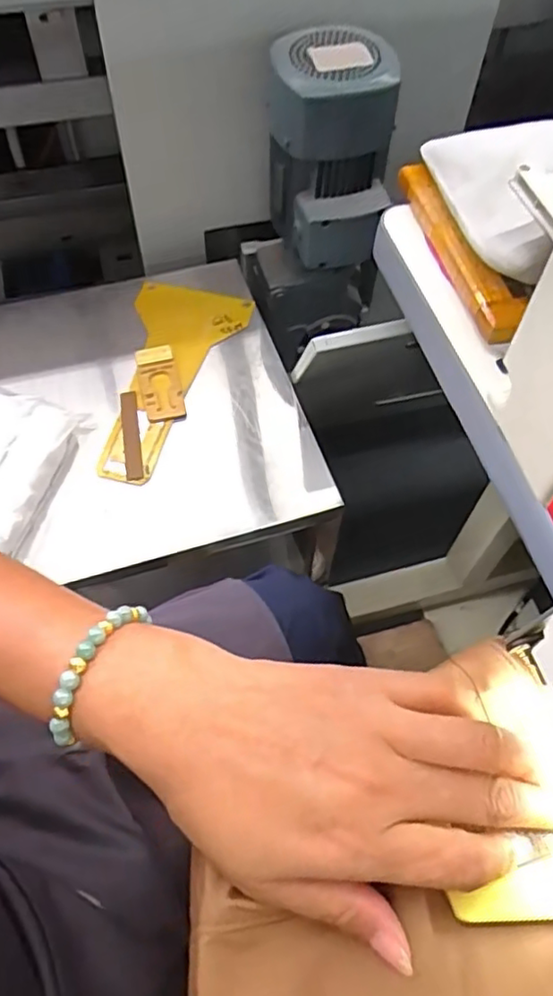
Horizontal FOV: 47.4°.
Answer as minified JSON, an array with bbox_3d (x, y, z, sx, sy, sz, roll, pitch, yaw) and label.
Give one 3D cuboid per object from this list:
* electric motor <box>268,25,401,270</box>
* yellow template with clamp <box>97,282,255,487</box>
[{"bbox_3d":[0.066,-0.439,0.813,0.146,0.223,0.161,-5,60,-4],"label":"electric motor"},{"bbox_3d":[-0.148,-0.163,0.845,0.152,0.022,0.334,11,60,5],"label":"yellow template with clamp"}]

